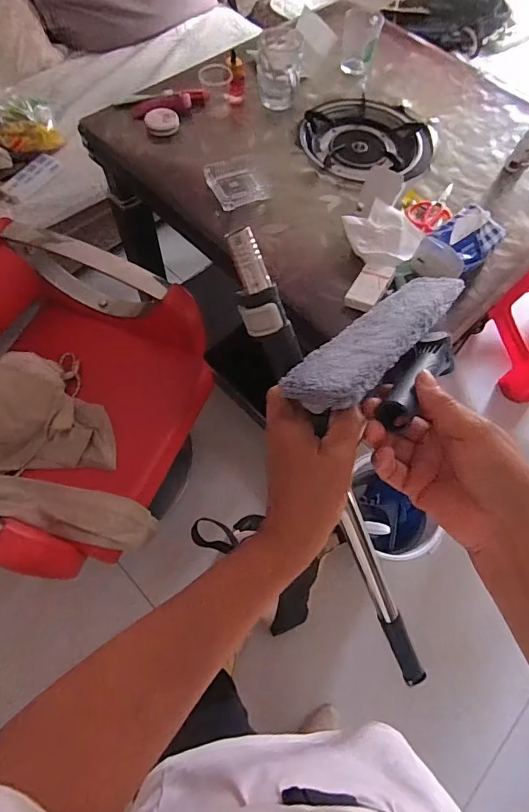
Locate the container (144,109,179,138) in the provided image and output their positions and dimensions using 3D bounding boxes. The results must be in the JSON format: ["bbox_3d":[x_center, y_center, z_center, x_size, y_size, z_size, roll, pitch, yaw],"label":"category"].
[{"bbox_3d":[-0.222,-0.620,0.929,0.071,0.024,0.068,1,65,-3],"label":"container"}]

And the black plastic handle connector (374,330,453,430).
[{"bbox_3d":[0.112,-0.021,0.312,0.032,0.027,0.115,38,43,13],"label":"black plastic handle connector"}]

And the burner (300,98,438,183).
[{"bbox_3d":[0.238,-0.590,0.950,0.300,0.063,0.275,-16,67,-11],"label":"burner"}]

